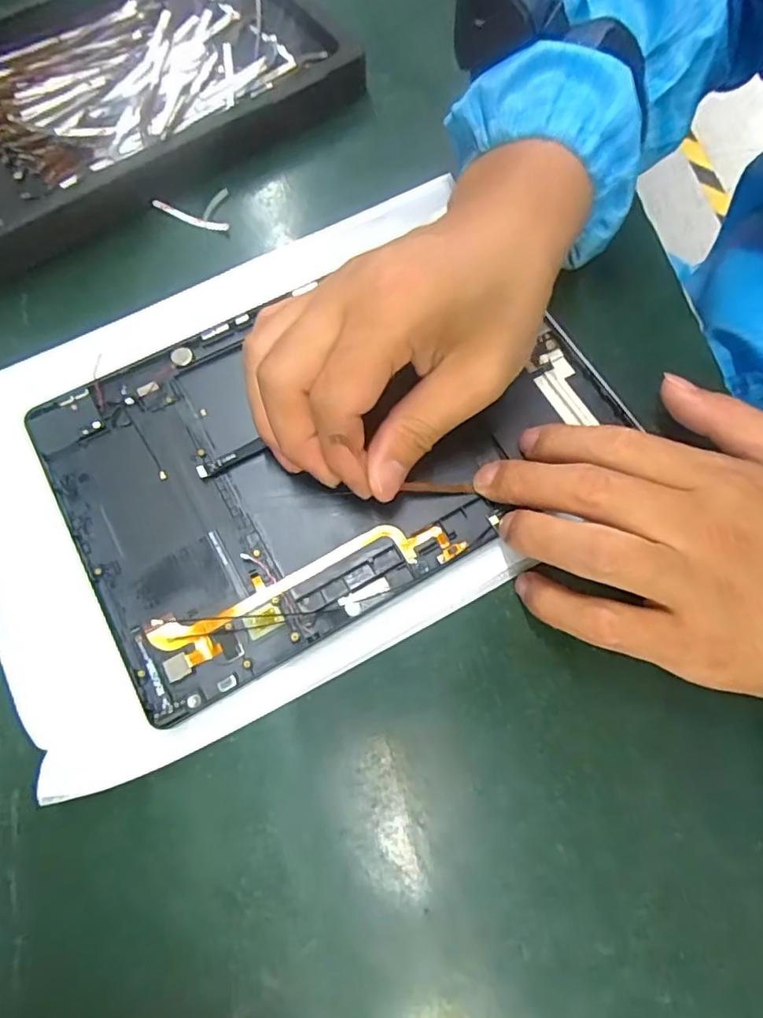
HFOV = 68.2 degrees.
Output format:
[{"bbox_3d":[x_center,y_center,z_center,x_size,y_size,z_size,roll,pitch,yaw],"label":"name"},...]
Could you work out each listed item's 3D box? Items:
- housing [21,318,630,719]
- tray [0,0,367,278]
[{"bbox_3d":[-0.020,-0.033,0.253,0.235,0.009,0.151,-28,75,-9],"label":"housing"},{"bbox_3d":[-0.144,-0.233,0.312,0.243,0.024,0.160,-35,76,-11],"label":"tray"}]

